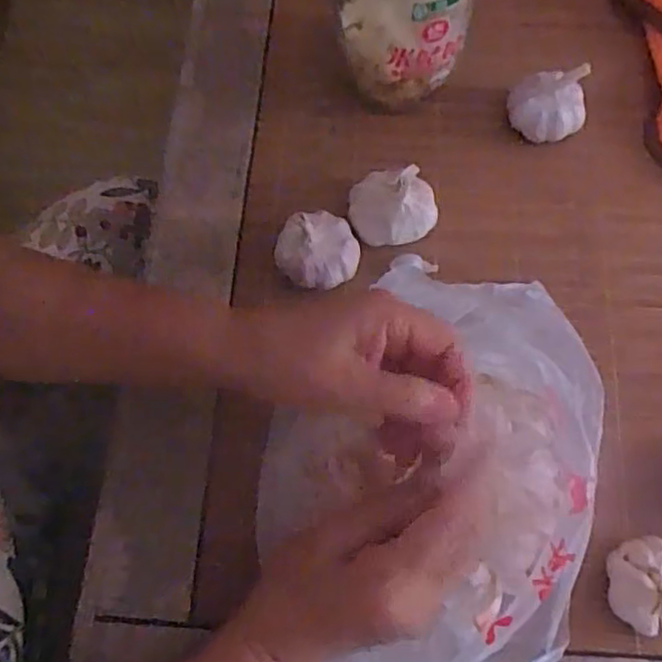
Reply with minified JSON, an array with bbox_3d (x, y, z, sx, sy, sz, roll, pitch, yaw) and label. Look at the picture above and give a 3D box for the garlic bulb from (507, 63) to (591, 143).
[{"bbox_3d":[0.161,-0.167,0.499,0.057,0.042,0.046,14,71,7],"label":"garlic bulb"}]

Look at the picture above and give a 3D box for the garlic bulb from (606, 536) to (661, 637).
[{"bbox_3d":[0.185,0.147,0.384,0.055,0.034,0.052,16,72,8],"label":"garlic bulb"}]

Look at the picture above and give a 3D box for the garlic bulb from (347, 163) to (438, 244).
[{"bbox_3d":[0.043,-0.085,0.470,0.062,0.050,0.050,1,70,2],"label":"garlic bulb"}]

